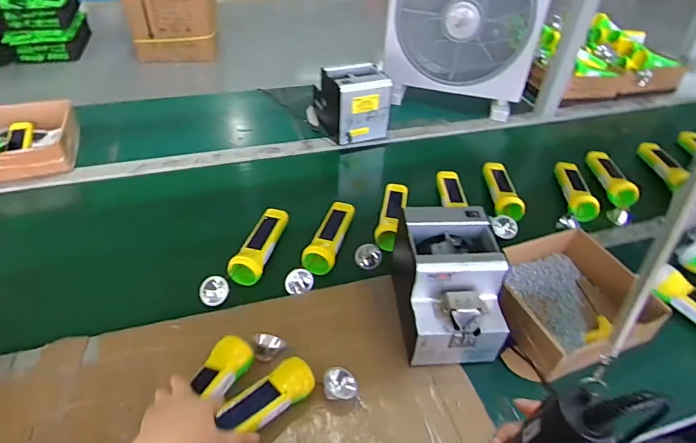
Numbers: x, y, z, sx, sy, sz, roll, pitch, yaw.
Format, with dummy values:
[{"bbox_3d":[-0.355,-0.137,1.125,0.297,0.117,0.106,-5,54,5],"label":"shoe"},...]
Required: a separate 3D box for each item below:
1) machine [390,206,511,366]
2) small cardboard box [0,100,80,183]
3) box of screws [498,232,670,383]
[{"bbox_3d":[0.143,0.091,0.651,0.126,0.147,0.186,-1,43,-5],"label":"machine"},{"bbox_3d":[-0.695,-0.175,0.945,0.213,0.069,0.222,-15,45,-19],"label":"small cardboard box"},{"bbox_3d":[0.329,0.114,0.690,0.233,0.086,0.207,-16,46,-20],"label":"box of screws"}]

